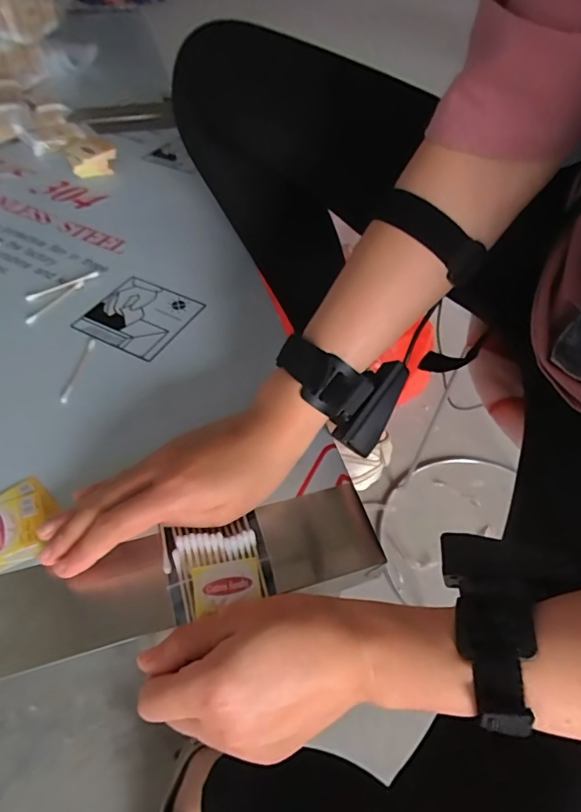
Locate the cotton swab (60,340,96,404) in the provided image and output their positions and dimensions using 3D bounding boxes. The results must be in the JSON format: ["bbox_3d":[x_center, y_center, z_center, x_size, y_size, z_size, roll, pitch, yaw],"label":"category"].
[{"bbox_3d":[-0.176,-0.031,0.392,0.007,0.004,0.070,5,50,1],"label":"cotton swab"}]

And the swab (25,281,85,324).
[{"bbox_3d":[-0.223,-0.099,0.448,0.009,0.005,0.070,24,53,16],"label":"swab"}]

